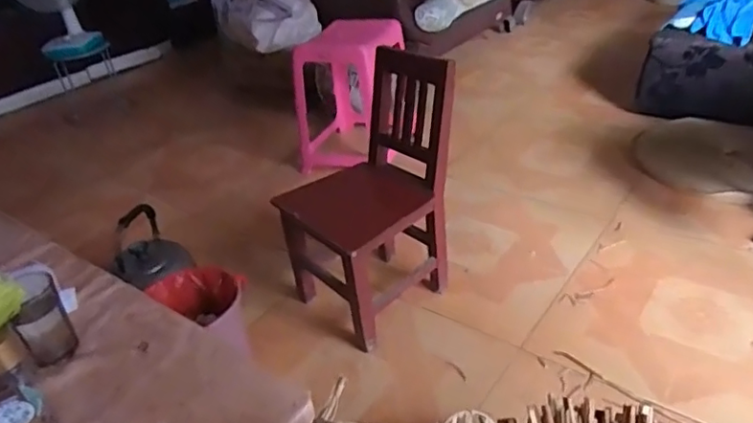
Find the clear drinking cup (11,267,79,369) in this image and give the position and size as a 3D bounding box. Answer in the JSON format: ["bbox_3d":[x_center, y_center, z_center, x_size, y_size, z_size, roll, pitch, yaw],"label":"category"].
[{"bbox_3d":[-0.429,0.137,0.725,0.060,0.118,0.071,-27,37,-28],"label":"clear drinking cup"}]

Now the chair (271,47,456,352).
[{"bbox_3d":[-0.012,-0.041,1.278,0.348,0.517,0.274,-30,39,-31],"label":"chair"}]

